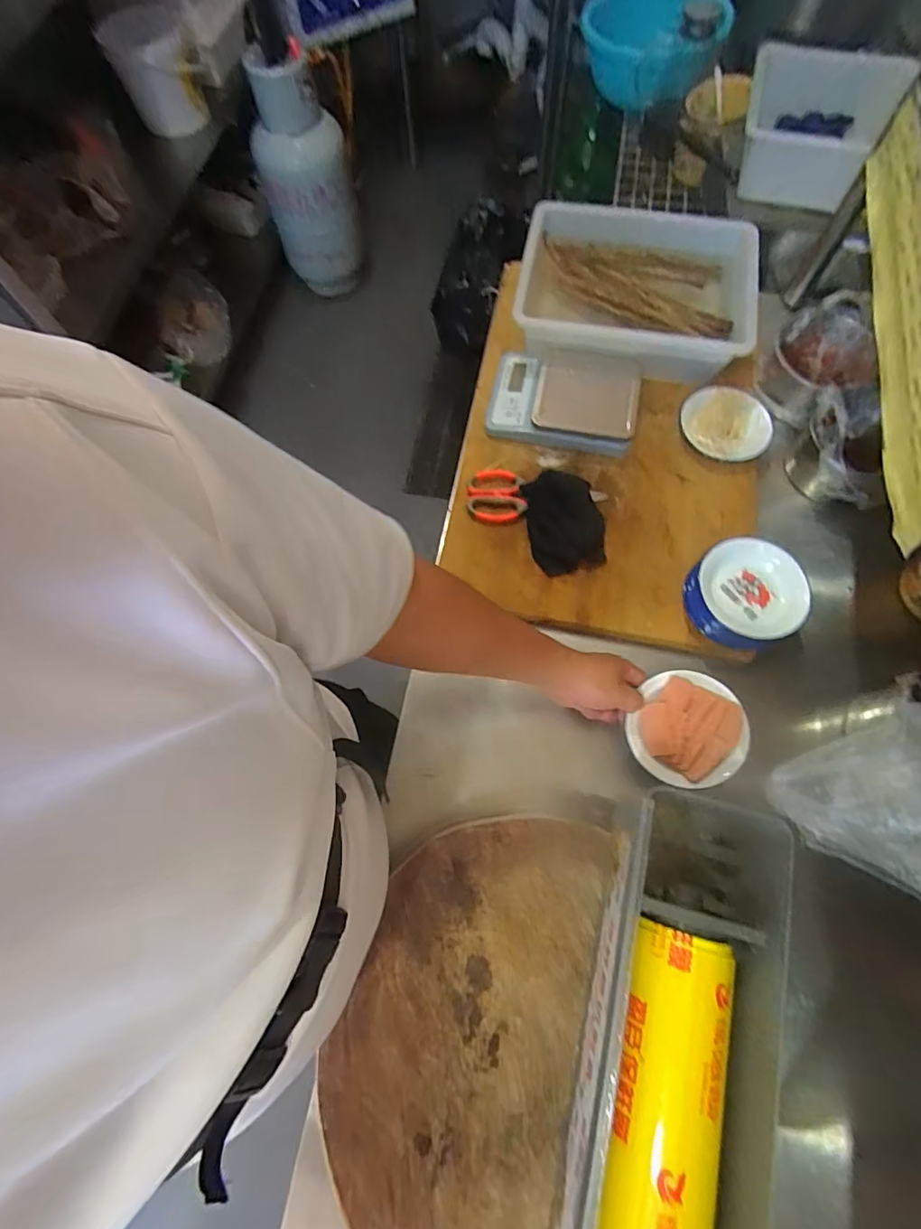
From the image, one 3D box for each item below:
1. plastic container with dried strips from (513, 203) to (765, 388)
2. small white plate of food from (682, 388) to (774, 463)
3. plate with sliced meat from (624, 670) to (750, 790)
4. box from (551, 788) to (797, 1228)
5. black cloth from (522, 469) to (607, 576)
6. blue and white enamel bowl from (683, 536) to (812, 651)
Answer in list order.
[{"bbox_3d":[0.280,-0.512,0.823,0.367,0.094,0.268,6,70,4],"label":"plastic container with dried strips"},{"bbox_3d":[0.407,-0.301,0.781,0.128,0.020,0.140,17,71,8],"label":"small white plate of food"},{"bbox_3d":[0.269,0.132,0.603,0.123,0.028,0.132,-1,70,2],"label":"plate with sliced meat"},{"bbox_3d":[0.168,0.403,0.417,0.139,0.125,0.474,14,71,7],"label":"box"},{"bbox_3d":[0.148,-0.133,0.720,0.105,0.060,0.138,-13,70,-3],"label":"black cloth"},{"bbox_3d":[0.365,-0.027,0.659,0.126,0.078,0.128,-1,70,2],"label":"blue and white enamel bowl"}]

